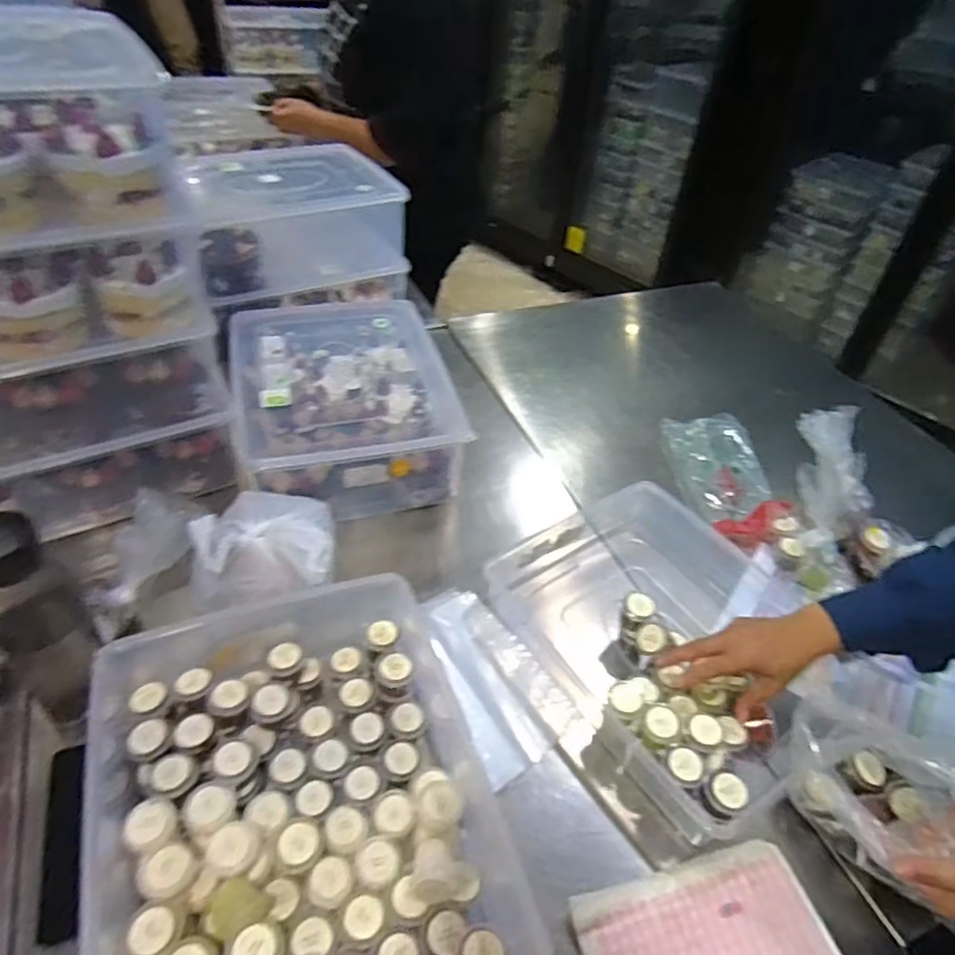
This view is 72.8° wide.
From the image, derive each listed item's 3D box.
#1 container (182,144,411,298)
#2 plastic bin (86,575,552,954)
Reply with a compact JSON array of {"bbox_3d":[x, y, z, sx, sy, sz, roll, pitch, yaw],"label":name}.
[{"bbox_3d":[-0.338,-0.464,1.143,0.330,0.144,0.301,-19,49,-25],"label":"container"},{"bbox_3d":[-0.142,0.271,0.559,0.319,0.111,0.395,-10,45,-17],"label":"plastic bin"}]

